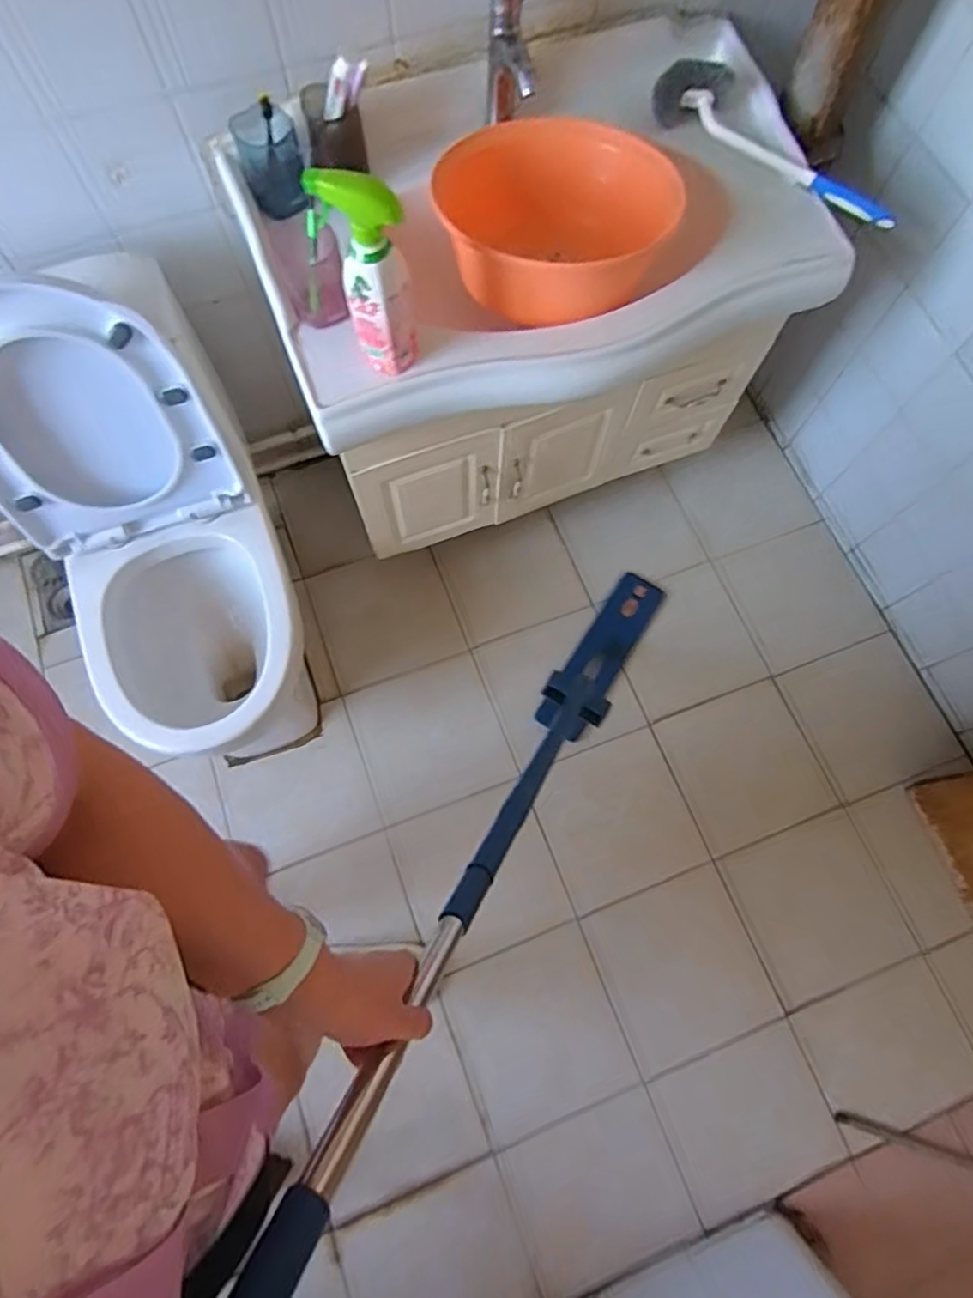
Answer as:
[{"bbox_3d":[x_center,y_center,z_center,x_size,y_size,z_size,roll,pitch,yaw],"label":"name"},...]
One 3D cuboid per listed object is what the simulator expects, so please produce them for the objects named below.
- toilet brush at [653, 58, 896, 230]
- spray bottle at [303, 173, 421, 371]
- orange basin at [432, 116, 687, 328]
[{"bbox_3d":[0.429,-0.742,0.939,0.395,0.081,0.073,30,75,8],"label":"toilet brush"},{"bbox_3d":[-0.128,-0.412,0.733,0.099,0.232,0.057,-8,73,-3],"label":"spray bottle"},{"bbox_3d":[0.088,-0.599,0.881,0.311,0.098,0.310,-17,74,-6],"label":"orange basin"}]

